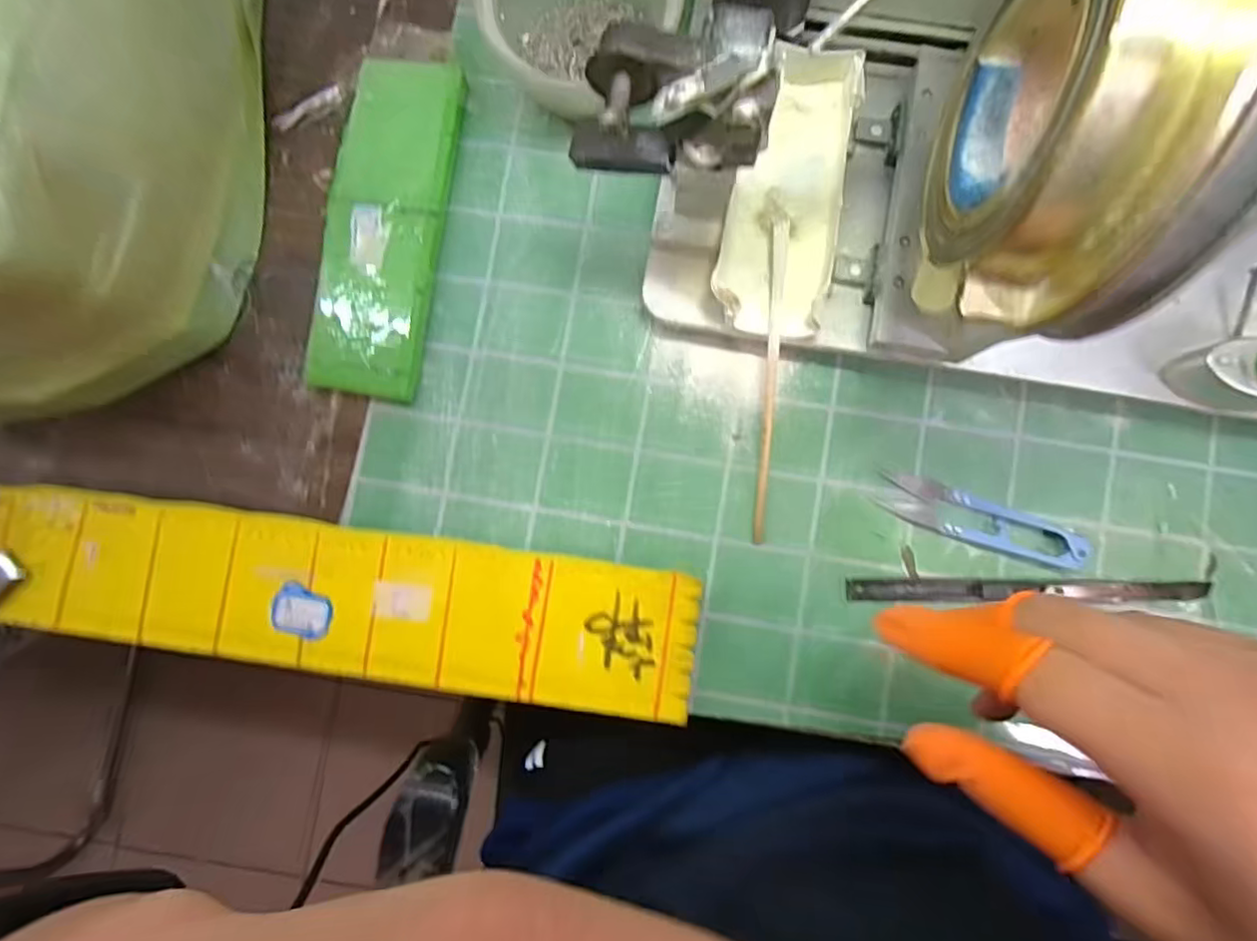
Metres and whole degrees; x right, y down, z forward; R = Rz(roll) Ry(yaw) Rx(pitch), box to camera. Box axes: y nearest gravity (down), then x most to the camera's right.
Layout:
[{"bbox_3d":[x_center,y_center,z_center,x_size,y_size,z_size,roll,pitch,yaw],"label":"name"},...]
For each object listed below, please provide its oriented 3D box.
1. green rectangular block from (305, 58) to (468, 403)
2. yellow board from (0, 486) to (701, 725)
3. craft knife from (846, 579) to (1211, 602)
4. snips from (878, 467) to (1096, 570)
[{"bbox_3d":[-0.128,-0.129,0.319,0.060,0.011,0.178,8,86,1],"label":"green rectangular block"},{"bbox_3d":[-0.135,0.062,0.302,0.331,0.030,0.068,8,86,1],"label":"yellow board"},{"bbox_3d":[0.198,0.060,0.304,0.173,0.004,0.010,0,88,2],"label":"craft knife"},{"bbox_3d":[0.177,0.026,0.304,0.099,0.011,0.023,19,86,2],"label":"snips"}]

